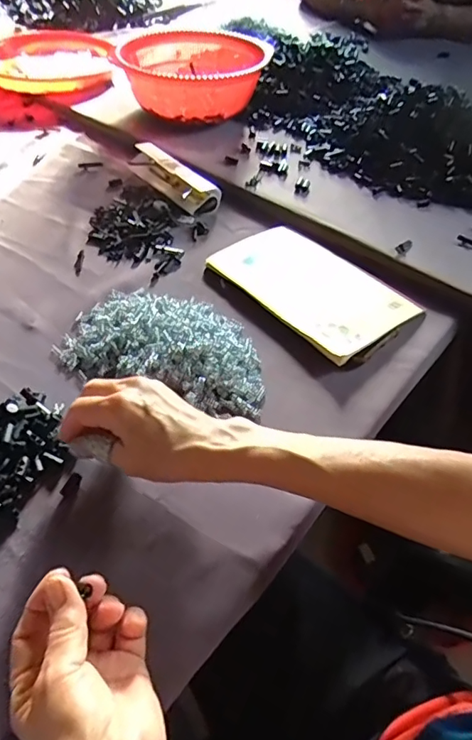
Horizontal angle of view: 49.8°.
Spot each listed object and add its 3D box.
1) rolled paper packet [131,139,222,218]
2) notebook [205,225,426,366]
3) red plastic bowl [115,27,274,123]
[{"bbox_3d":[-0.083,-0.258,0.680,0.045,0.035,0.158,-30,56,-26],"label":"rolled paper packet"},{"bbox_3d":[0.085,-0.095,0.565,0.141,0.014,0.213,-33,58,-28],"label":"notebook"},{"bbox_3d":[-0.063,-0.464,0.817,0.218,0.099,0.241,-11,50,-14],"label":"red plastic bowl"}]

